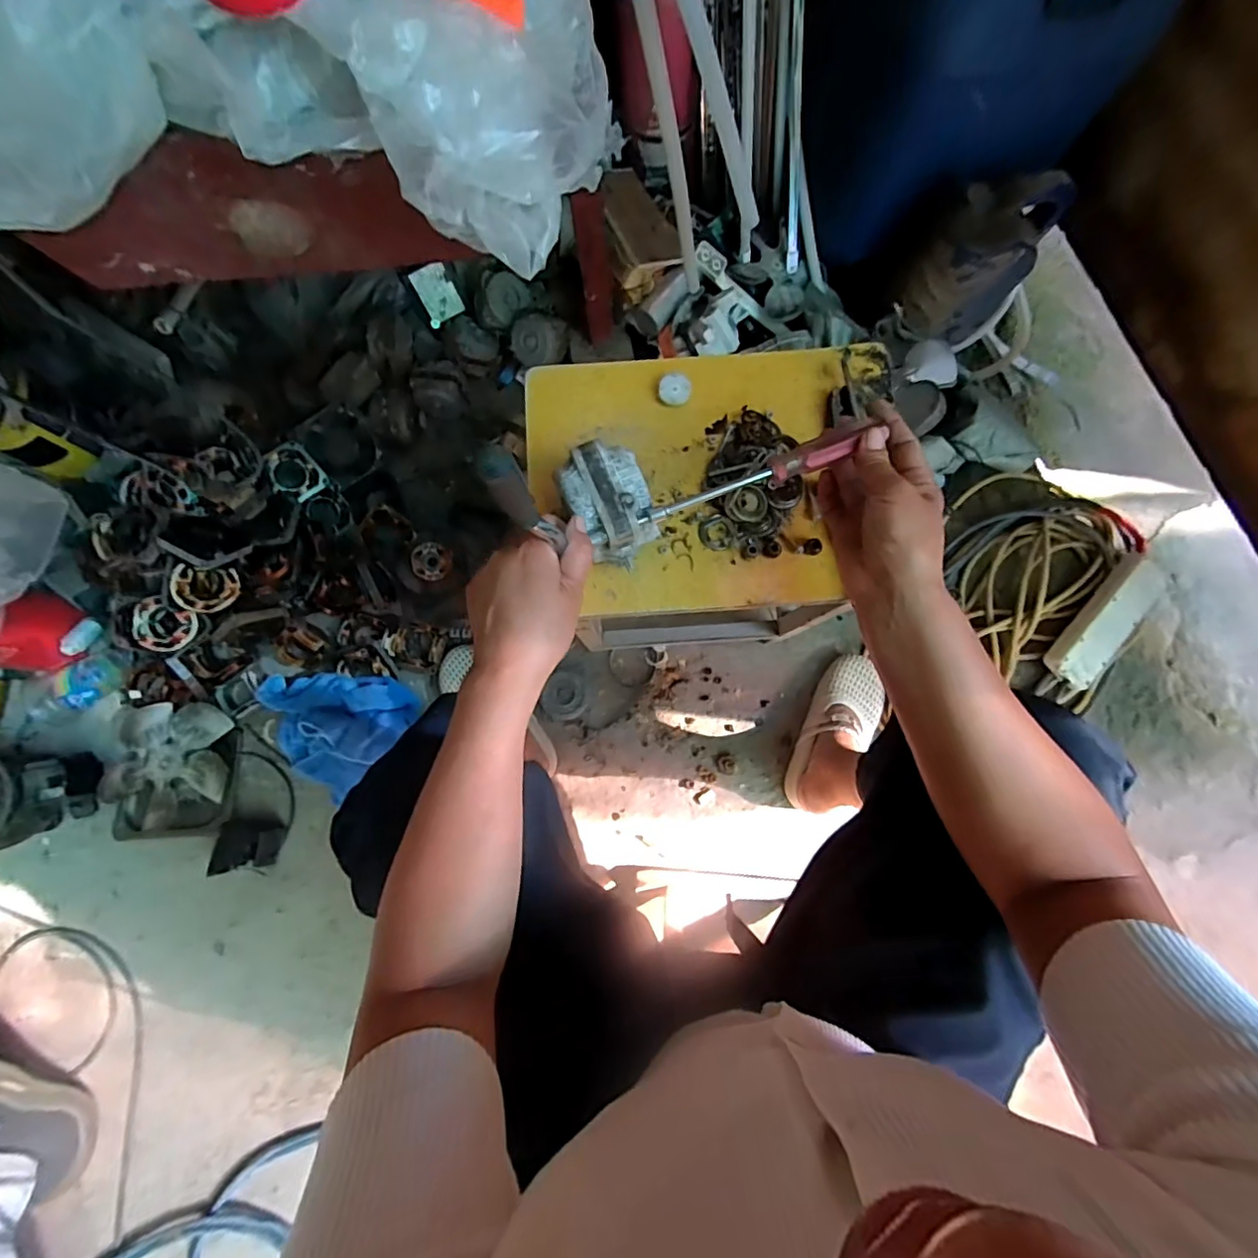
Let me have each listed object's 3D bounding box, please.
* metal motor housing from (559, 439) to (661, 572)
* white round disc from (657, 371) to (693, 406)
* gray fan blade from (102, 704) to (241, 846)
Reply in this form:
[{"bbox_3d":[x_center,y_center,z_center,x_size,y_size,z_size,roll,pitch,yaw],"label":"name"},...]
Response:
[{"bbox_3d":[-0.014,-0.095,0.428,0.062,0.044,0.086,-23,79,-3],"label":"metal motor housing"},{"bbox_3d":[0.041,-0.215,0.500,0.028,0.004,0.027,0,104,-1],"label":"white round disc"},{"bbox_3d":[-0.689,0.213,0.839,0.192,0.080,0.190,-6,78,-1],"label":"gray fan blade"}]

